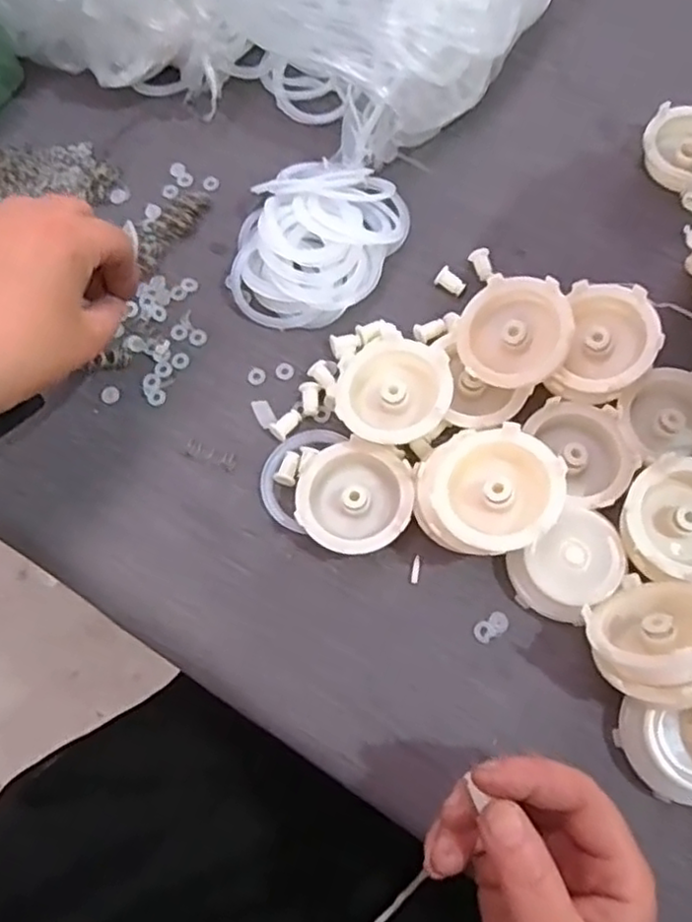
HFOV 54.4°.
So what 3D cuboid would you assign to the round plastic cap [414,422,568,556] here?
[{"bbox_3d":[0.062,0.013,0.294,0.063,0.016,0.054,-7,70,19],"label":"round plastic cap"}]

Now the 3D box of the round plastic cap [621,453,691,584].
[{"bbox_3d":[0.151,0.027,0.299,0.054,0.018,0.054,-1,71,2],"label":"round plastic cap"}]

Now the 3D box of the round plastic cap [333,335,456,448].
[{"bbox_3d":[0.024,-0.032,0.328,0.052,0.031,0.053,-1,71,2],"label":"round plastic cap"}]

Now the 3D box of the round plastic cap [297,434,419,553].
[{"bbox_3d":[0.005,0.018,0.321,0.053,0.021,0.054,-1,71,2],"label":"round plastic cap"}]

